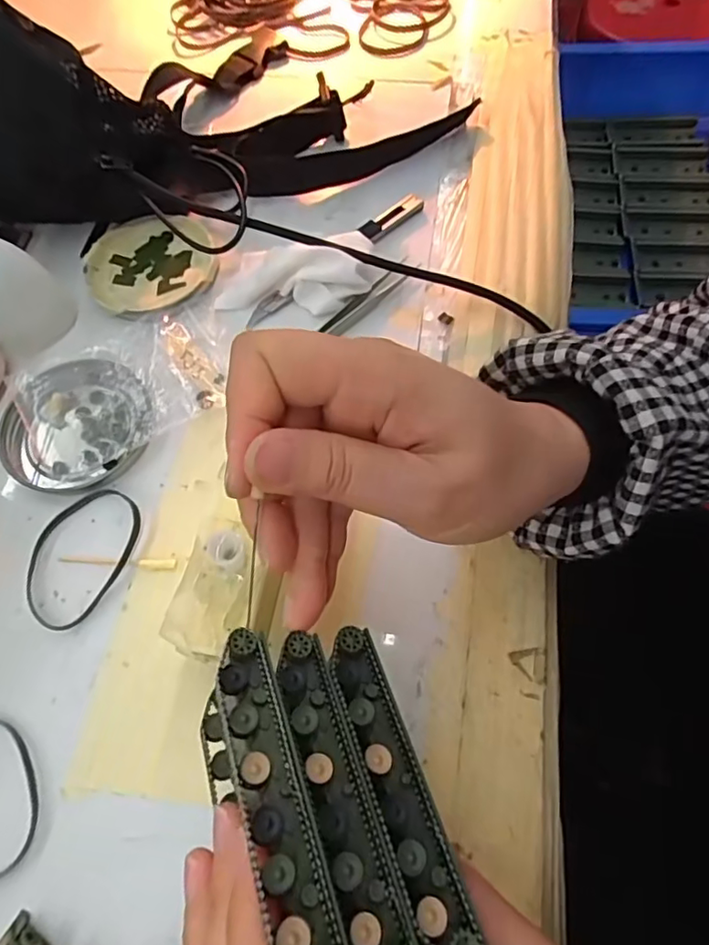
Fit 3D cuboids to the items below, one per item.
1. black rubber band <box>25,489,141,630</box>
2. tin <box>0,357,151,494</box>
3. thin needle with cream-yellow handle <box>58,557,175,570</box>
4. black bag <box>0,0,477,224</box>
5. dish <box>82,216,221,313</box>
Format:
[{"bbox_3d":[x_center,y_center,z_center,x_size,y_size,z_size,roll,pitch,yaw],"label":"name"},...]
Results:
[{"bbox_3d":[-0.135,0.039,0.279,0.047,0.004,0.070,26,68,14],"label":"black rubber band"},{"bbox_3d":[-0.146,-0.026,0.304,0.077,0.012,0.076,-1,65,2],"label":"tin"},{"bbox_3d":[-0.116,0.043,0.276,0.058,0.004,0.005,1,65,3],"label":"thin needle with cream-yellow handle"},{"bbox_3d":[-0.133,-0.213,0.357,0.416,0.104,0.128,-6,64,-14],"label":"black bag"},{"bbox_3d":[-0.125,-0.129,0.354,0.079,0.013,0.070,-18,65,-6],"label":"dish"}]

